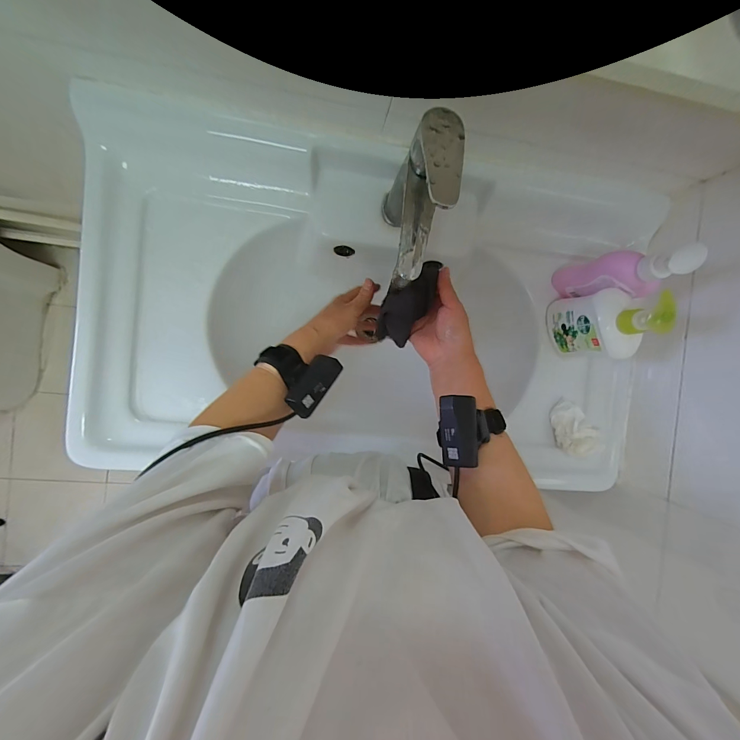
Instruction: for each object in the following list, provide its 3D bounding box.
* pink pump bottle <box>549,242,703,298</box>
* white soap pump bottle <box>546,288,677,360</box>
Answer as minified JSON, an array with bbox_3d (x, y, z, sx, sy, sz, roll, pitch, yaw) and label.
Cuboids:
[{"bbox_3d":[0.327,-0.124,0.449,0.053,0.189,0.054,5,92,-8],"label":"pink pump bottle"},{"bbox_3d":[0.314,-0.061,0.458,0.046,0.176,0.091,-7,93,-7],"label":"white soap pump bottle"}]

